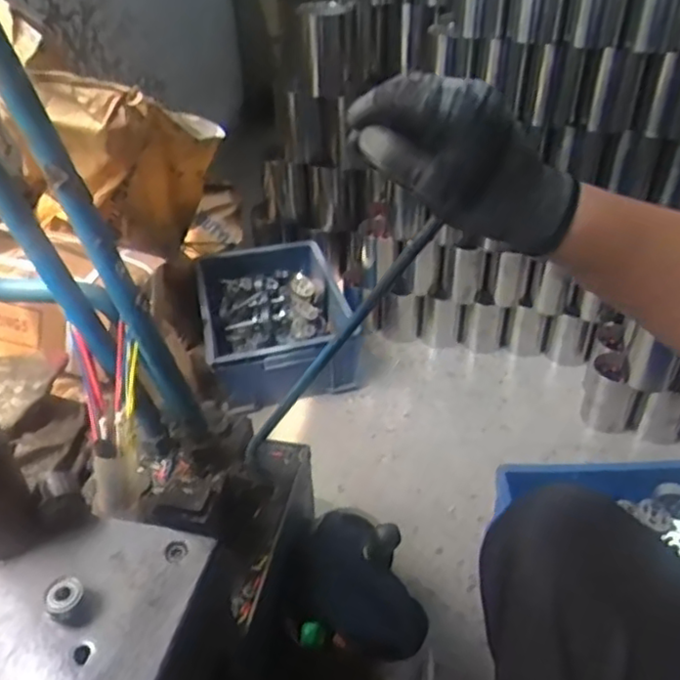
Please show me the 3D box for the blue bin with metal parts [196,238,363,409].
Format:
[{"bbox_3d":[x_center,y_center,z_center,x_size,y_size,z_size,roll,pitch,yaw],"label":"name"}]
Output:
[{"bbox_3d":[-0.138,-0.055,1.448,0.313,0.184,0.400,-9,38,-9],"label":"blue bin with metal parts"}]

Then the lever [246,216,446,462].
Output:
[{"bbox_3d":[-0.013,0.016,0.606,0.012,0.363,0.019,34,42,-5],"label":"lever"}]

